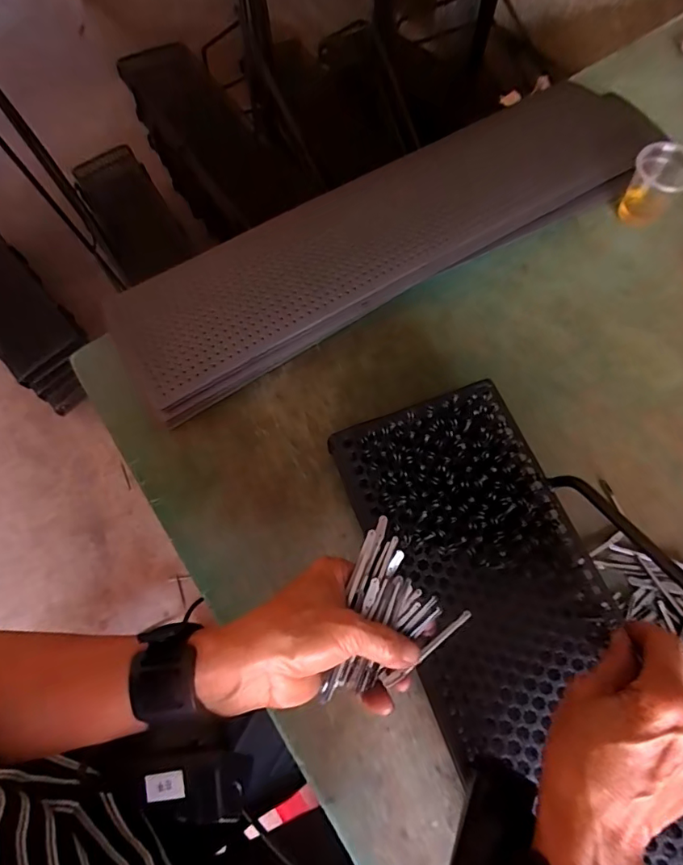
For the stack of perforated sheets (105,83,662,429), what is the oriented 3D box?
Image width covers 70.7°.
[{"bbox_3d":[0.063,-0.223,0.523,0.630,0.053,0.154,-29,71,-10],"label":"stack of perforated sheets"}]

